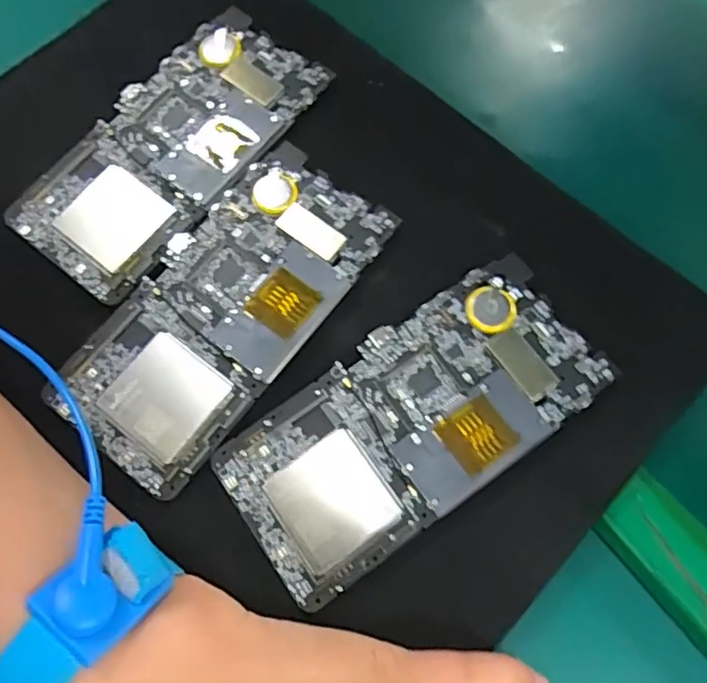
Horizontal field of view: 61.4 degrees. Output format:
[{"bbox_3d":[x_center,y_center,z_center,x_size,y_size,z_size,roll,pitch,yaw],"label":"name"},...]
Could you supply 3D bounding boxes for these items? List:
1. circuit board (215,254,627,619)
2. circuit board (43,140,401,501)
[{"bbox_3d":[0.024,0.032,0.240,0.150,0.012,0.074,-32,74,-11],"label":"circuit board"},{"bbox_3d":[-0.055,-0.015,0.253,0.069,0.007,0.149,37,74,12],"label":"circuit board"}]

